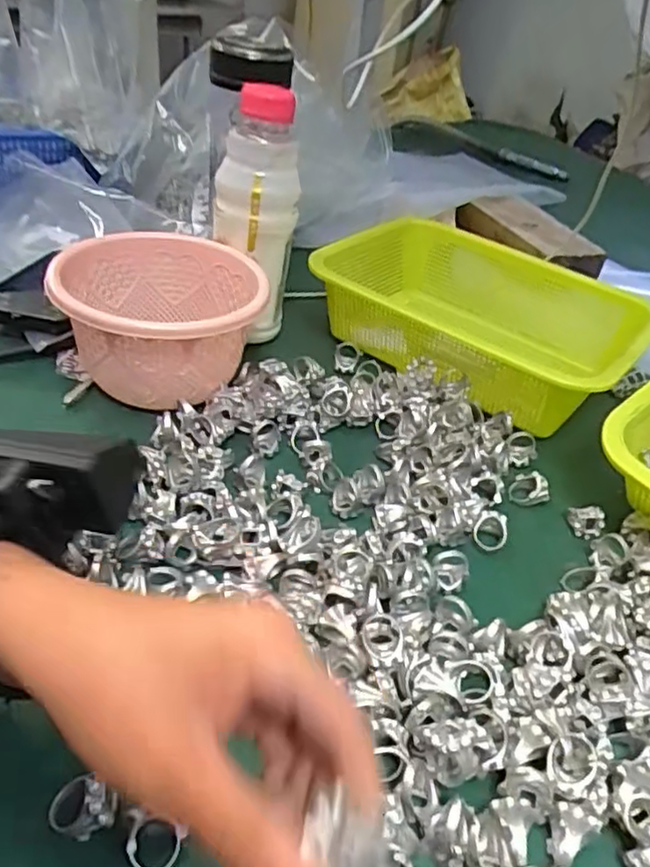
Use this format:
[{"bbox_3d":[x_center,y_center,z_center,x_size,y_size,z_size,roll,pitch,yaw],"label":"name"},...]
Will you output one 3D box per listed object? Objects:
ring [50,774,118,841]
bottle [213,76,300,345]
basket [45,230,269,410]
[{"bbox_3d":[-0.096,0.150,0.271,0.024,0.017,0.020,-51,29,-9],"label":"ring"},{"bbox_3d":[-0.054,-0.165,0.530,0.058,0.185,0.053,5,38,-4],"label":"bottle"},{"bbox_3d":[-0.116,-0.080,0.487,0.136,0.079,0.140,1,39,-9],"label":"basket"}]

